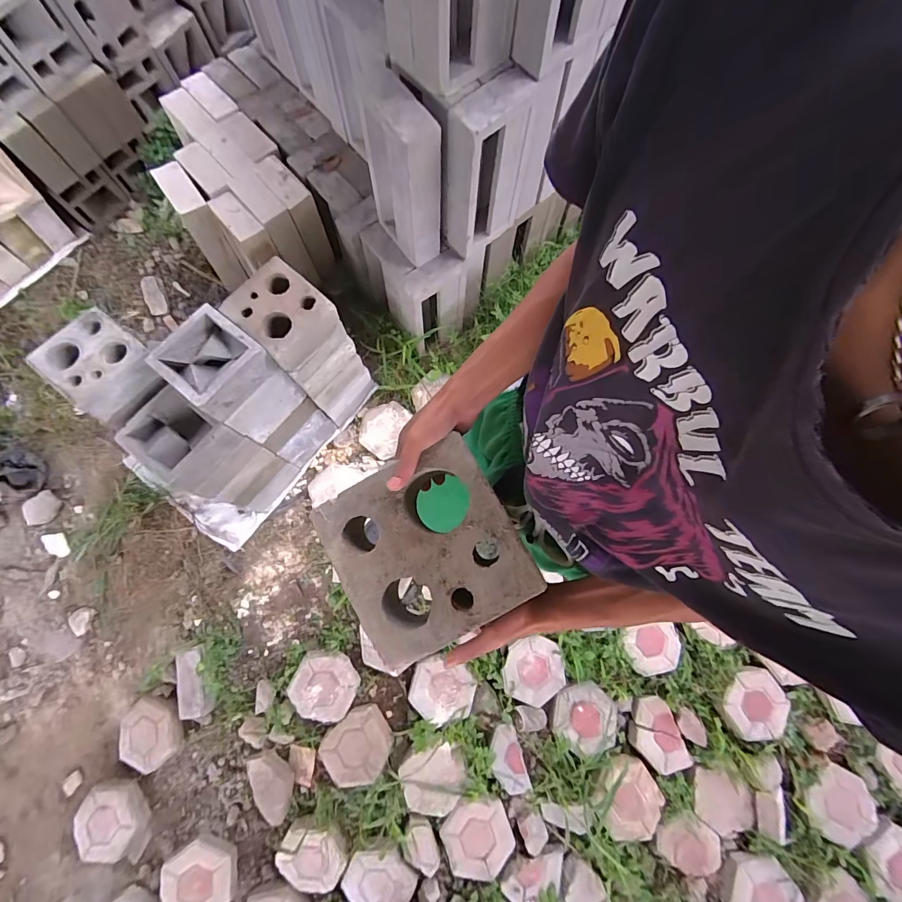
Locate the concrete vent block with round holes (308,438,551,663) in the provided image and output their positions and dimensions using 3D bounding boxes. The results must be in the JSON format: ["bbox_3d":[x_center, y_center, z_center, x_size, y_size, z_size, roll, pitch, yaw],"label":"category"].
[{"bbox_3d":[-0.029,0.110,0.478,0.191,0.068,0.195,-28,78,-5],"label":"concrete vent block with round holes"}]

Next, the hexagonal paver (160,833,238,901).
[{"bbox_3d":[-0.753,1.283,1.240,0.217,0.052,0.207,-35,79,-6],"label":"hexagonal paver"}]

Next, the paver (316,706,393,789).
[{"bbox_3d":[-0.285,0.905,1.267,0.220,0.054,0.184,-38,79,-7],"label":"paver"}]

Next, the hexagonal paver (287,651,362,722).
[{"bbox_3d":[-0.395,0.736,1.303,0.196,0.066,0.209,25,79,6],"label":"hexagonal paver"}]

